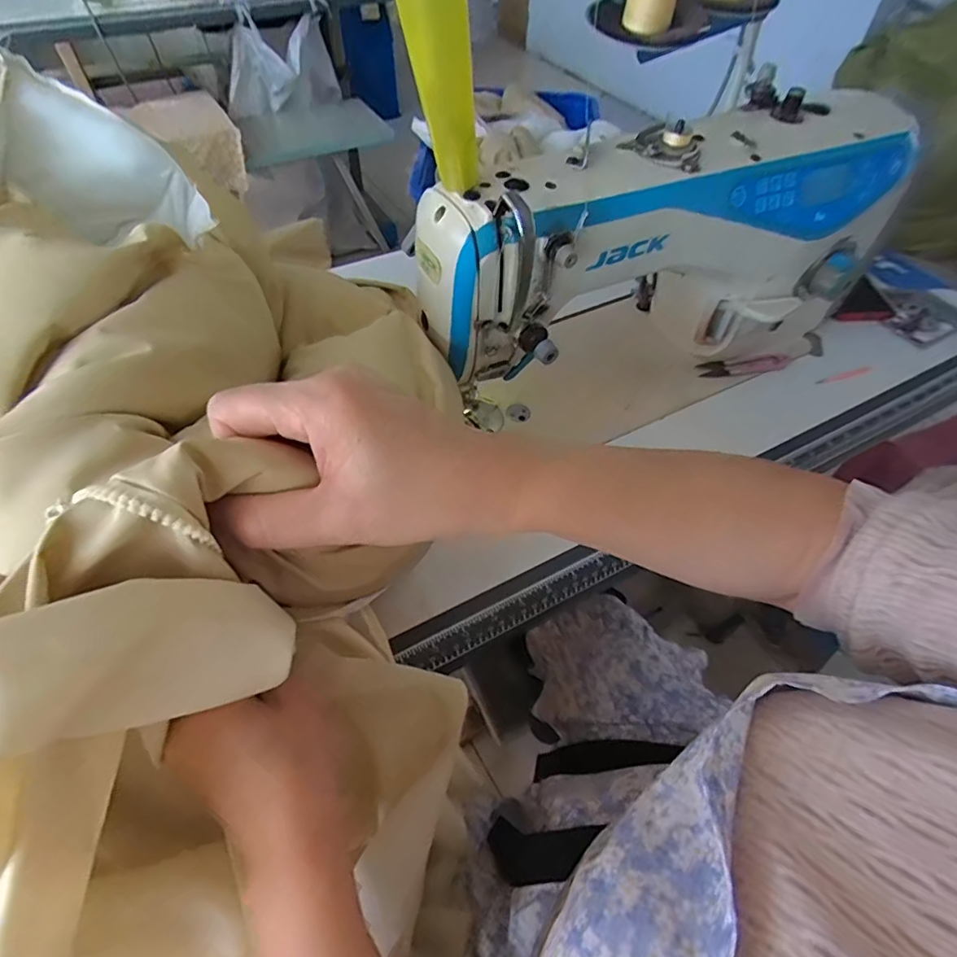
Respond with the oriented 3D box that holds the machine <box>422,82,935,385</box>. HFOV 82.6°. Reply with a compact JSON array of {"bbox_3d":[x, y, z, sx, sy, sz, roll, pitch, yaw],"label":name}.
[{"bbox_3d":[0.170,-0.194,0.501,0.454,0.209,0.158,-22,57,-18],"label":"machine"}]

